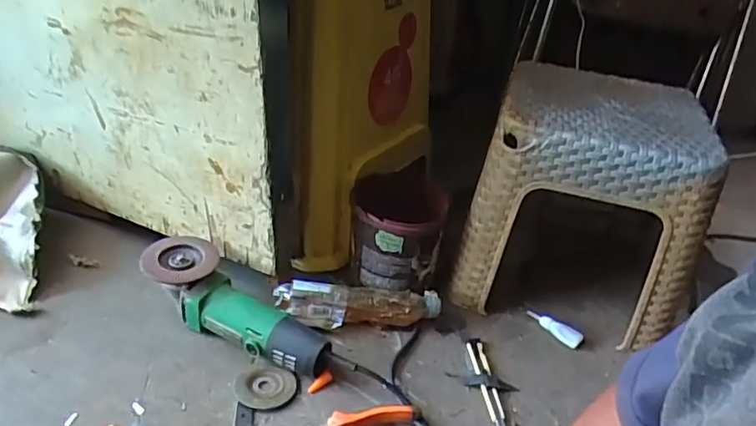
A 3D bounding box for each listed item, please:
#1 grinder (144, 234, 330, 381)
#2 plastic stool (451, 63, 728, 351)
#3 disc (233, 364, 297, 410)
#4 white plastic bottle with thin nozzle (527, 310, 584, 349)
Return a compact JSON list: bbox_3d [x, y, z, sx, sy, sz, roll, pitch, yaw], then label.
[{"bbox_3d":[-0.186,0.130,0.725,0.275,0.076,0.089,31,39,14],"label":"grinder"},{"bbox_3d":[0.298,-0.028,0.848,0.287,0.299,0.297,13,33,10],"label":"plastic stool"},{"bbox_3d":[-0.136,0.210,0.674,0.071,0.012,0.062,12,33,8],"label":"disc"},{"bbox_3d":[0.256,0.166,0.807,0.016,0.020,0.083,-25,44,-39],"label":"white plastic bottle with thin nozzle"}]

